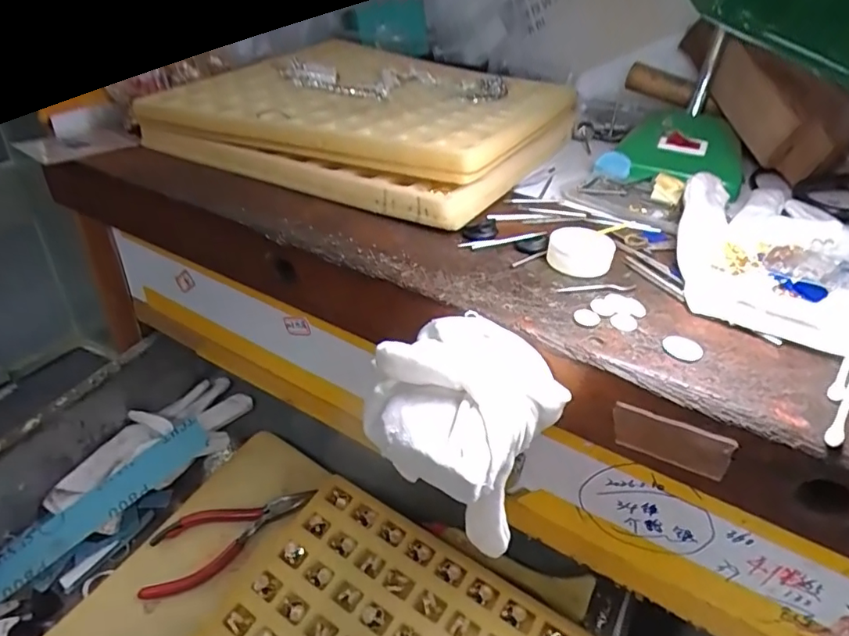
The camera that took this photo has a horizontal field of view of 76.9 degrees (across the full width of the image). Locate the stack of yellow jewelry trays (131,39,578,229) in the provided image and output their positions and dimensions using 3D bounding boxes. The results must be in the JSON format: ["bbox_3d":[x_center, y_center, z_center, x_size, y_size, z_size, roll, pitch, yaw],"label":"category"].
[{"bbox_3d":[-0.029,-0.153,0.397,0.210,0.037,0.253,20,38,21],"label":"stack of yellow jewelry trays"}]

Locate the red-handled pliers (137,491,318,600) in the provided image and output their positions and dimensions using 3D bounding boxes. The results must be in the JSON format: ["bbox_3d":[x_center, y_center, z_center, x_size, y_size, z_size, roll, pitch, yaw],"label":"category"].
[{"bbox_3d":[-0.148,0.161,0.406,0.130,0.012,0.049,-25,43,-17],"label":"red-handled pliers"}]

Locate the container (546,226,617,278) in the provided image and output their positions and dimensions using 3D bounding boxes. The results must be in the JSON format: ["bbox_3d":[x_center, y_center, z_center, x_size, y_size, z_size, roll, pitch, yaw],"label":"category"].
[{"bbox_3d":[0.080,-0.034,0.274,0.032,0.012,0.031,15,36,15],"label":"container"}]

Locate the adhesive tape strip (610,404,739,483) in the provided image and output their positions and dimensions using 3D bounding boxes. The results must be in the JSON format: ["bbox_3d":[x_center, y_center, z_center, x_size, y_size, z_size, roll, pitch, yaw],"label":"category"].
[{"bbox_3d":[0.096,0.049,0.211,0.042,0.021,0.004,17,36,29],"label":"adhesive tape strip"}]

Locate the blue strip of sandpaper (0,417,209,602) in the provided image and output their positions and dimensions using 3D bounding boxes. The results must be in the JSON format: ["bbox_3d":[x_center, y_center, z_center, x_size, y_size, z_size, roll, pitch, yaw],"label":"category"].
[{"bbox_3d":[-0.264,0.154,0.414,0.212,0.011,0.032,-39,72,-14],"label":"blue strip of sandpaper"}]

